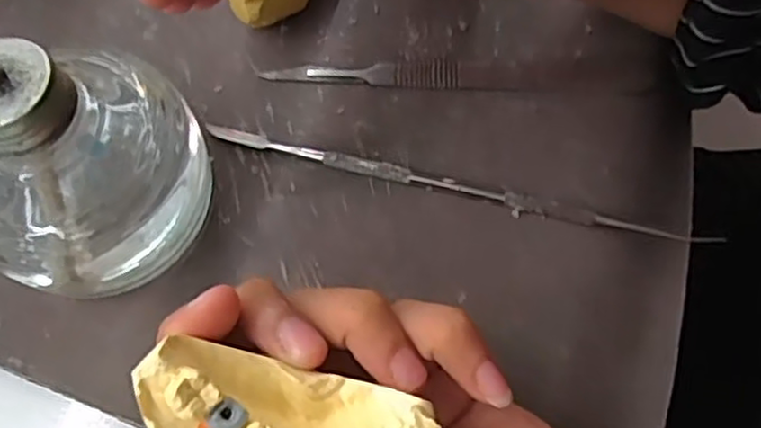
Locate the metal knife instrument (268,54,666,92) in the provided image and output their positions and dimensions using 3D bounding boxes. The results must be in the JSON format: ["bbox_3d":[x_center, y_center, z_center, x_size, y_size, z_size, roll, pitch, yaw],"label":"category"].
[{"bbox_3d":[0.028,-0.051,0.260,0.137,0.005,0.014,1,69,1],"label":"metal knife instrument"}]

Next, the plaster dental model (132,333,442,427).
[{"bbox_3d":[-0.022,0.047,0.159,0.061,0.017,0.027,13,69,-4],"label":"plaster dental model"}]

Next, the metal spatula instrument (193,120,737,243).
[{"bbox_3d":[0.023,-0.009,0.244,0.172,0.006,0.007,14,70,6],"label":"metal spatula instrument"}]

